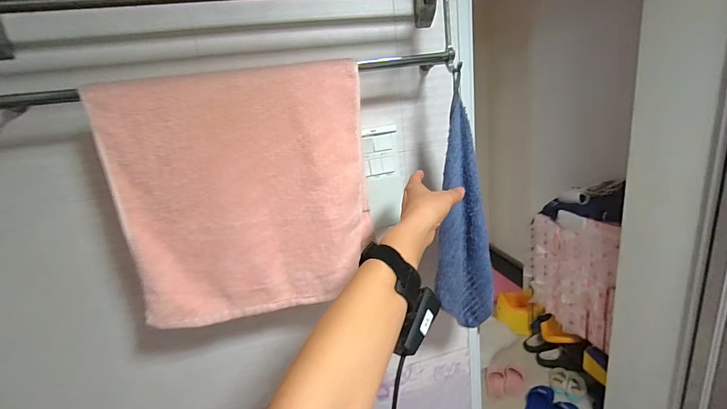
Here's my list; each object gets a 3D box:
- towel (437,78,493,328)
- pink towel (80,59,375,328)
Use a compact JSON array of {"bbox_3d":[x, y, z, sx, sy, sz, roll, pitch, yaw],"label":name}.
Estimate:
[{"bbox_3d":[0.149,0.028,0.560,0.098,0.390,0.042,-17,17,-34],"label":"towel"},{"bbox_3d":[-0.150,-0.005,0.493,0.324,0.323,0.055,-11,18,-16],"label":"pink towel"}]

